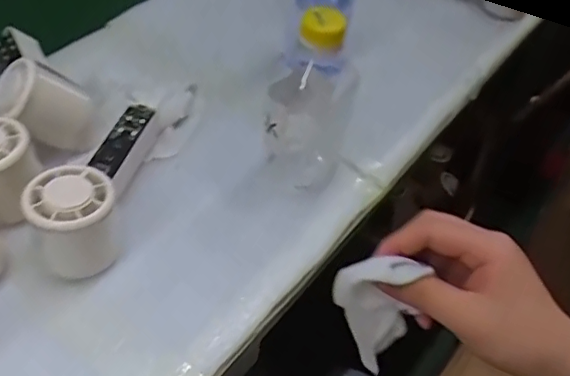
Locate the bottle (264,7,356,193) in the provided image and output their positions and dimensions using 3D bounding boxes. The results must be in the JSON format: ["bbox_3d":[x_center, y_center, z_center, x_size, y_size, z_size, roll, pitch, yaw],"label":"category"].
[{"bbox_3d":[0.021,-0.066,0.438,0.059,0.158,0.050,13,49,4],"label":"bottle"}]

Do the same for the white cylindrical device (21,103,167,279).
[{"bbox_3d":[-0.134,-0.003,0.428,0.051,0.062,0.168,13,36,4],"label":"white cylindrical device"}]

